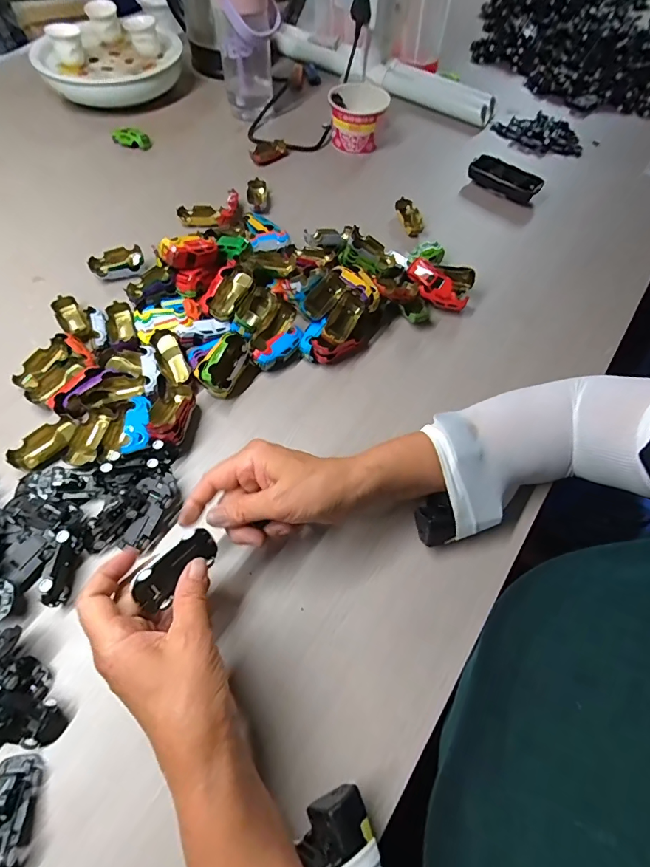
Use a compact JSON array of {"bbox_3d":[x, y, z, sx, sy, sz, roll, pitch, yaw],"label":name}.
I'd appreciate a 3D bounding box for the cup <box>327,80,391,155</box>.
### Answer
[{"bbox_3d":[0.053,-0.513,0.686,0.095,0.074,0.075,5,60,3],"label":"cup"}]

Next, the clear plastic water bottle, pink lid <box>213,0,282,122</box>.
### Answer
[{"bbox_3d":[-0.119,-0.620,0.669,0.099,0.175,0.072,-8,60,-5],"label":"clear plastic water bottle, pink lid"}]

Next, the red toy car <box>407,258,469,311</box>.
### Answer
[{"bbox_3d":[0.137,-0.182,0.517,0.082,0.026,0.031,45,68,4],"label":"red toy car"}]

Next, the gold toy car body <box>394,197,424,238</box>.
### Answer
[{"bbox_3d":[0.125,-0.314,0.607,0.029,0.028,0.058,-16,61,-9],"label":"gold toy car body"}]

